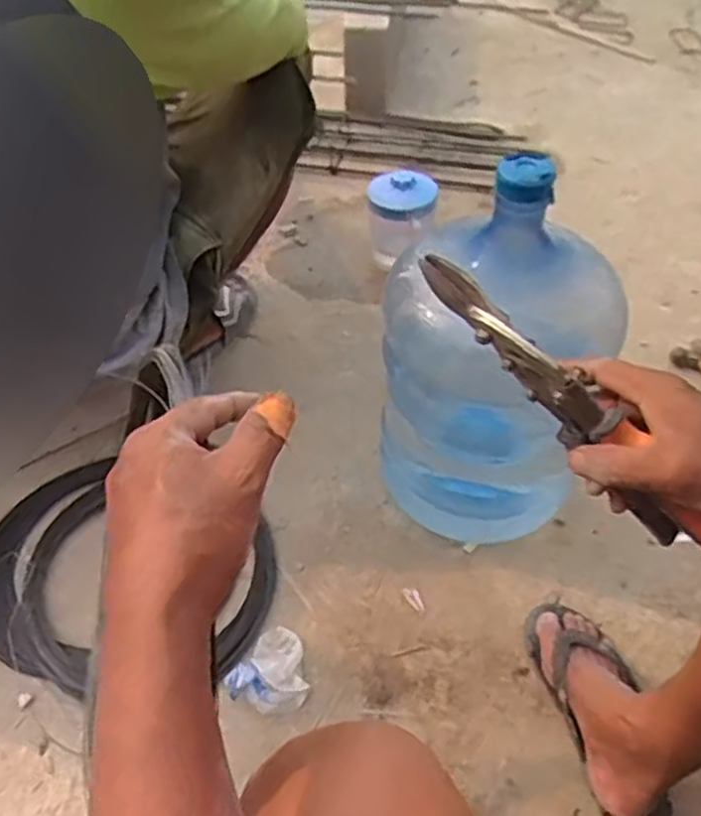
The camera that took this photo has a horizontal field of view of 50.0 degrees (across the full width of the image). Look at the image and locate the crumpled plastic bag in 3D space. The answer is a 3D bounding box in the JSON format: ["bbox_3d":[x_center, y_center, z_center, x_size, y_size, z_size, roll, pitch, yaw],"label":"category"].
[{"bbox_3d":[-0.088,0.312,0.883,0.085,0.036,0.103,28,56,23],"label":"crumpled plastic bag"}]

